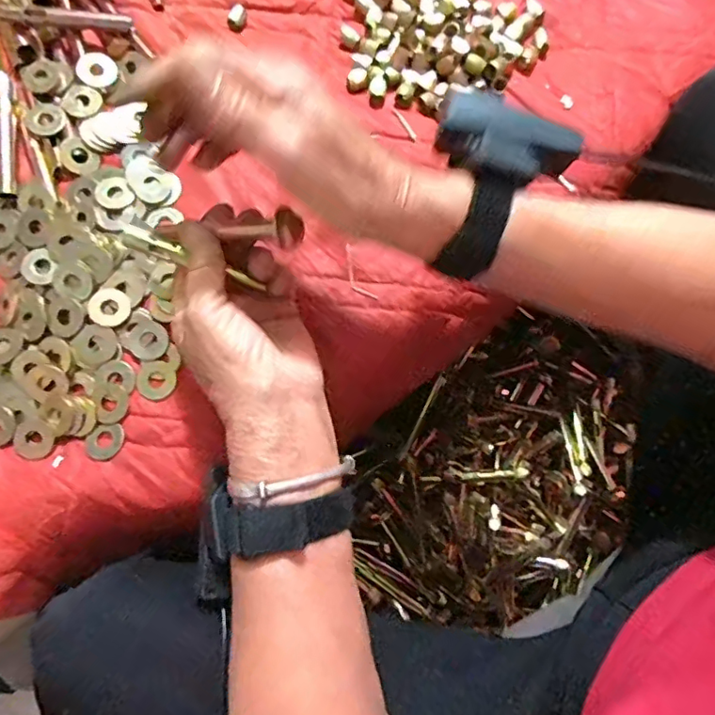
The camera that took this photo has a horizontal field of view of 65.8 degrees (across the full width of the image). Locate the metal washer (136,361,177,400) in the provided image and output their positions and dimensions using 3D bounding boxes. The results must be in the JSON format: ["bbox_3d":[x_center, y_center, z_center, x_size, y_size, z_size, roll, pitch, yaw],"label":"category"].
[{"bbox_3d":[-0.126,0.014,0.346,0.025,0.004,0.024,0,78,-1],"label":"metal washer"}]

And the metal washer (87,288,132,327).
[{"bbox_3d":[-0.157,-0.032,0.350,0.024,0.004,0.024,1,87,-12],"label":"metal washer"}]

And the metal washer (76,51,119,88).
[{"bbox_3d":[-0.180,-0.199,0.382,0.024,0.004,0.027,-43,92,-9],"label":"metal washer"}]

